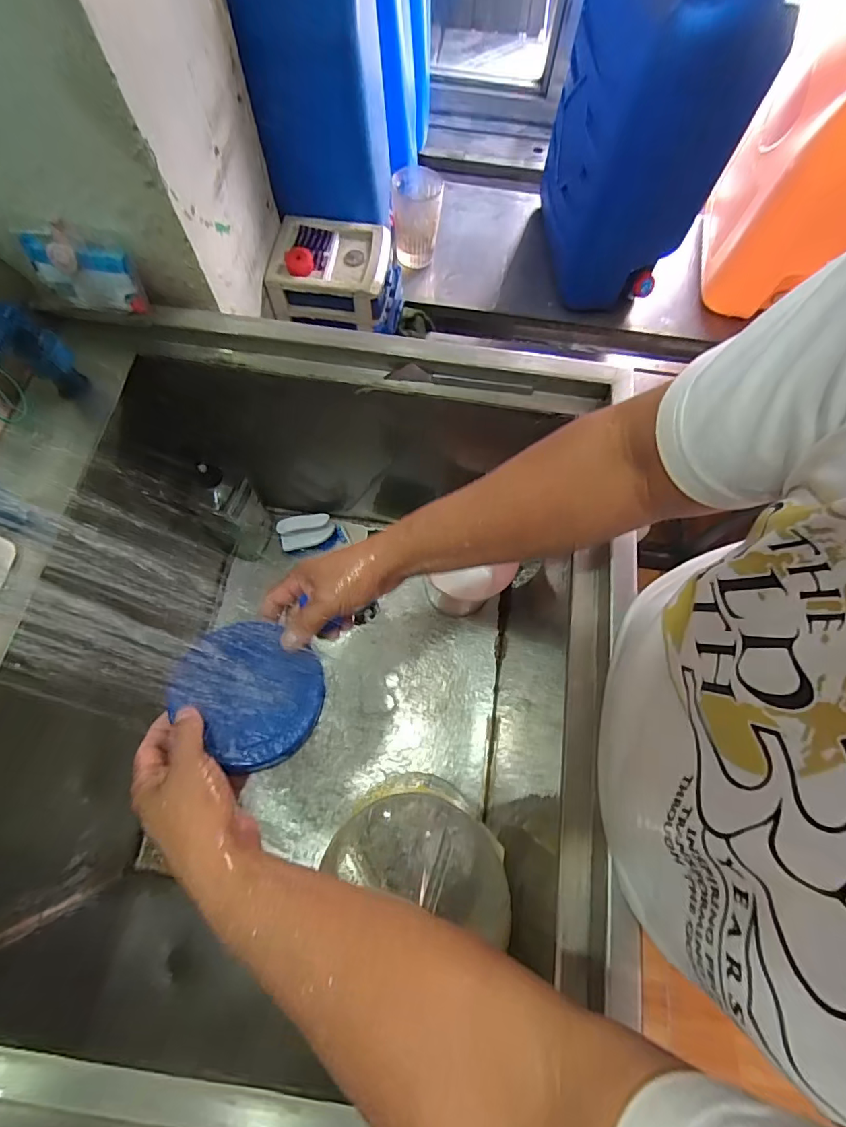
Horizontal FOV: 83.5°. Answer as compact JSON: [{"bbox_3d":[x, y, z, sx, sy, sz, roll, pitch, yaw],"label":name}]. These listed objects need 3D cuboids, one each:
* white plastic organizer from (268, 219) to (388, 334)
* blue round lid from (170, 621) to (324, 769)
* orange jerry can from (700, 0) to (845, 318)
[{"bbox_3d":[-0.138,-0.440,0.716,0.165,0.071,0.142,6,70,0],"label":"white plastic organizer"},{"bbox_3d":[-0.140,0.103,0.391,0.115,0.009,0.101,40,58,4],"label":"blue round lid"},{"bbox_3d":[0.610,-0.652,0.715,0.179,0.386,0.308,19,71,5],"label":"orange jerry can"}]

